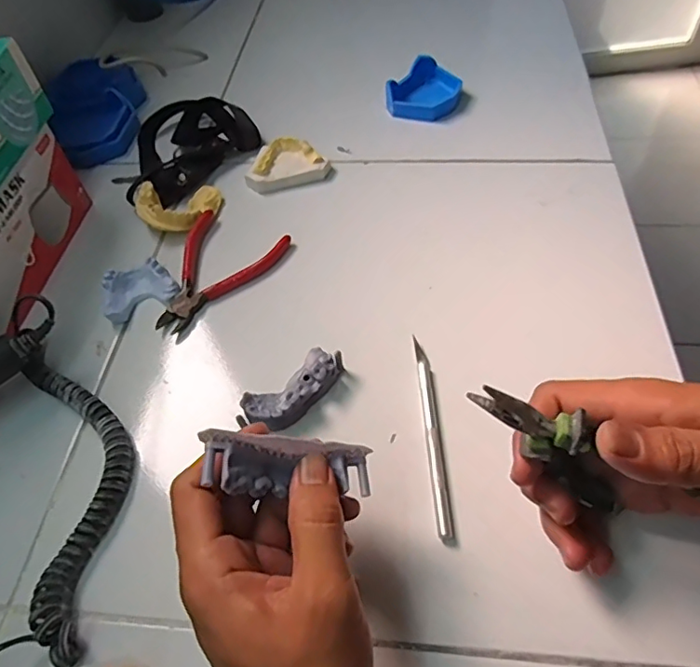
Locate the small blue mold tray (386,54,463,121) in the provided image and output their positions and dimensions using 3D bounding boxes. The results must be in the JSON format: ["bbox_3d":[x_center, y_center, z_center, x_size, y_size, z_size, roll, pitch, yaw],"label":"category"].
[{"bbox_3d":[0.079,-0.257,0.569,0.072,0.026,0.081,7,54,10],"label":"small blue mold tray"}]

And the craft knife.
[{"bbox_3d":[0.052,0.061,0.347,0.010,0.008,0.136,-4,53,3],"label":"craft knife"}]

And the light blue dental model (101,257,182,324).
[{"bbox_3d":[-0.167,-0.037,0.430,0.055,0.020,0.040,-21,54,-11],"label":"light blue dental model"}]

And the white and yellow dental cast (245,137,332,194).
[{"bbox_3d":[-0.062,-0.162,0.513,0.076,0.024,0.046,-17,54,-8],"label":"white and yellow dental cast"}]

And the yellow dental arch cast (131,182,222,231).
[{"bbox_3d":[-0.153,-0.112,0.481,0.073,0.023,0.056,-13,53,-4],"label":"yellow dental arch cast"}]

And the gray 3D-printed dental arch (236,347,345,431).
[{"bbox_3d":[-0.037,0.040,0.363,0.080,0.024,0.029,-39,59,-22],"label":"gray 3D-printed dental arch"}]

